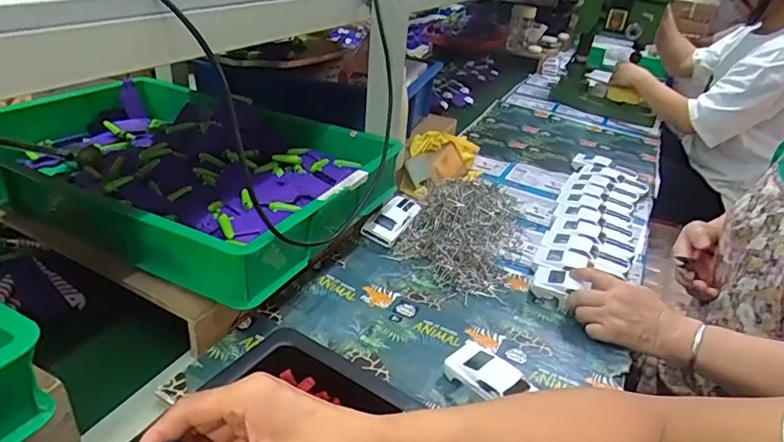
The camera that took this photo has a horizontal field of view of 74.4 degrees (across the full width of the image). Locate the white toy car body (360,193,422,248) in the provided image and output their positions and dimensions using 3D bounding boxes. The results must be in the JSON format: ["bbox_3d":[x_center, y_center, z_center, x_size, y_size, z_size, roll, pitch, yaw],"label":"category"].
[{"bbox_3d":[0.005,-0.007,0.818,0.052,0.023,0.126,20,45,25],"label":"white toy car body"}]

